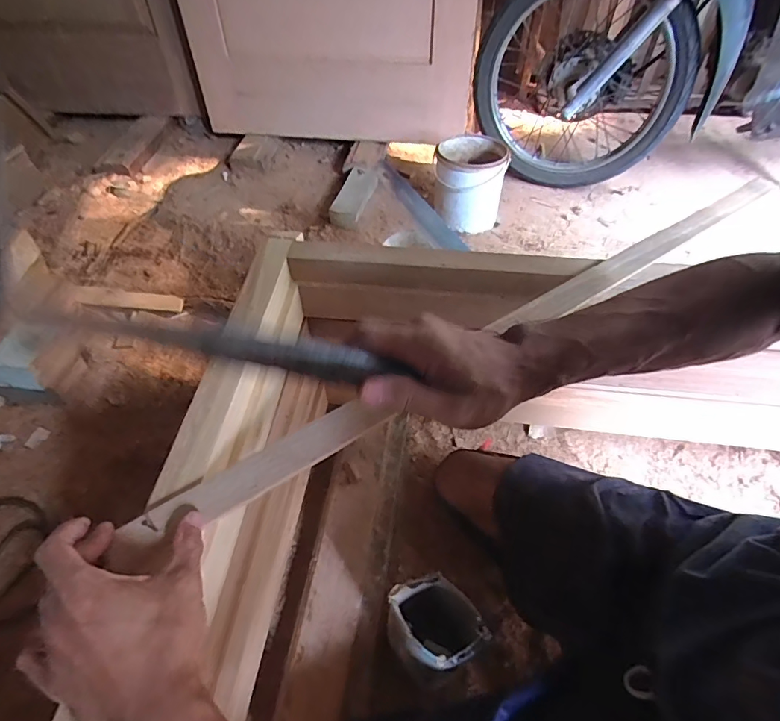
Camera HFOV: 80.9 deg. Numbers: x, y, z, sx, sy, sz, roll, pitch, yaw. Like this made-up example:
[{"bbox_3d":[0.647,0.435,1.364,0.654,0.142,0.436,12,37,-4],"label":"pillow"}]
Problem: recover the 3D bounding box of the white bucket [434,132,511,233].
[{"bbox_3d":[0.202,-0.459,1.193,0.169,0.184,0.172,1,51,-1],"label":"white bucket"}]

